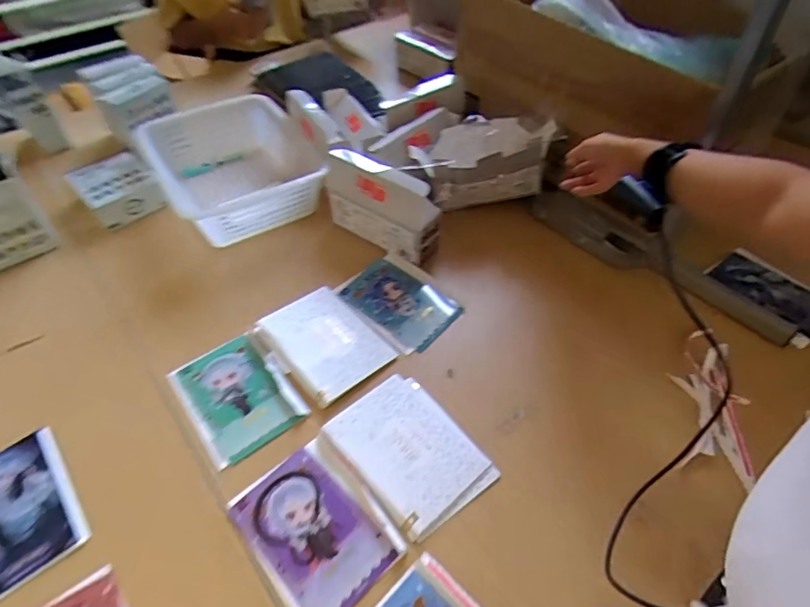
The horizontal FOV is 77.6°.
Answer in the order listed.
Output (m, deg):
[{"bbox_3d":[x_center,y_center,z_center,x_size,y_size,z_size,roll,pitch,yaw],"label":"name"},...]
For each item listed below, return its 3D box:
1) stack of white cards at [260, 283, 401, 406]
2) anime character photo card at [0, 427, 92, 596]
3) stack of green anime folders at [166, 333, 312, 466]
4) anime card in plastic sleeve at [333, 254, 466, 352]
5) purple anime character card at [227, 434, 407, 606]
[{"bbox_3d":[-0.113,0.052,0.721,0.130,0.017,0.172,-35,56,-25],"label":"stack of white cards"},{"bbox_3d":[-0.451,0.238,0.575,0.127,0.005,0.172,-32,55,-24],"label":"anime character photo card"},{"bbox_3d":[-0.227,0.116,0.675,0.127,0.011,0.177,-30,54,-22],"label":"stack of green anime folders"},{"bbox_3d":[-0.011,-0.005,0.785,0.128,0.010,0.180,-36,57,-26],"label":"anime card in plastic sleeve"},{"bbox_3d":[-0.099,0.246,0.557,0.128,0.012,0.173,-34,56,-25],"label":"purple anime character card"}]

